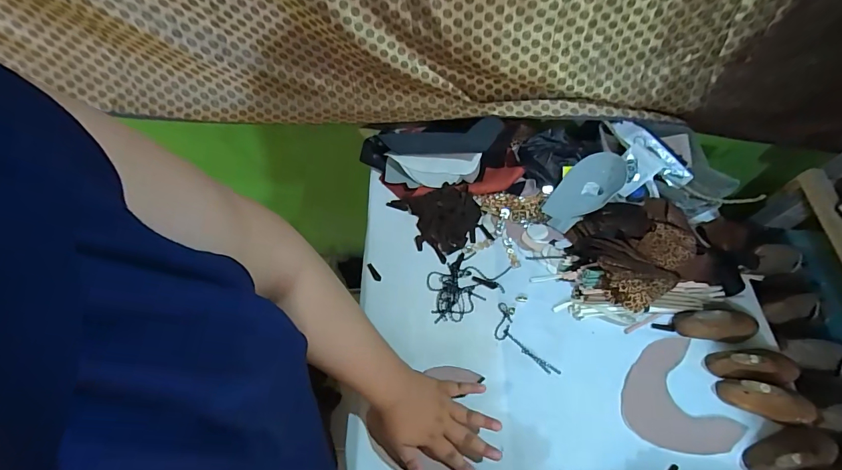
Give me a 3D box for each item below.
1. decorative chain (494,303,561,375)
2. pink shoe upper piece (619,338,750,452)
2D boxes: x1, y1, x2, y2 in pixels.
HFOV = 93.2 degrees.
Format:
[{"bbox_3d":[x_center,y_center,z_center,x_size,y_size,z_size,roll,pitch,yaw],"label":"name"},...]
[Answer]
[{"bbox_3d":[0.158,0.174,0.636,0.046,0.008,0.133,-31,66,-20],"label":"decorative chain"},{"bbox_3d":[0.379,0.253,0.608,0.156,0.008,0.158,-14,61,-8],"label":"pink shoe upper piece"}]

